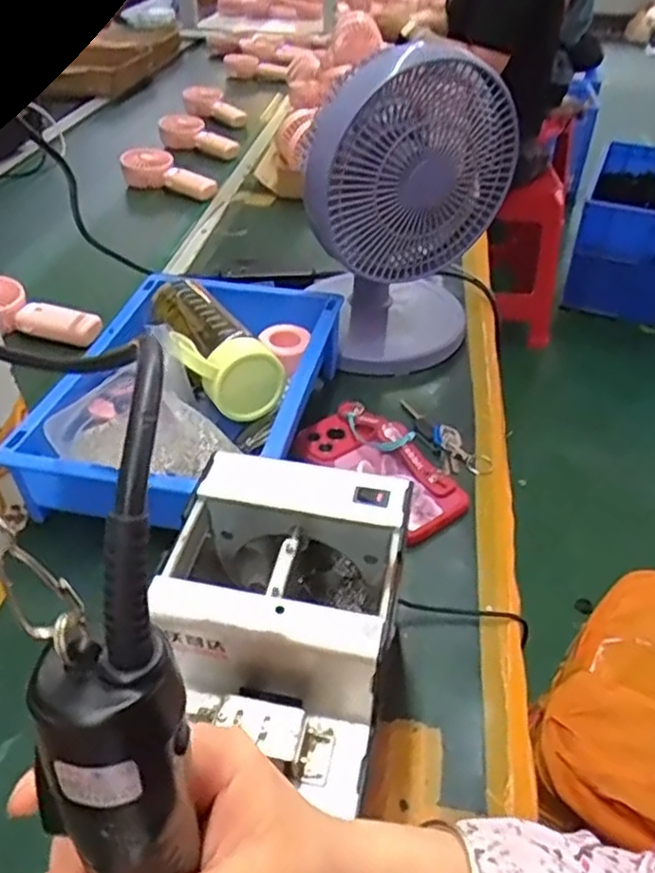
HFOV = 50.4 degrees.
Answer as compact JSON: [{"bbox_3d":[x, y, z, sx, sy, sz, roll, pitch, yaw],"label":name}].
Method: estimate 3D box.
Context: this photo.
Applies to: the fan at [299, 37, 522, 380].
[{"bbox_3d":[0.082,-0.232,0.716,0.184,0.288,0.181,8,39,8],"label":"fan"}]

